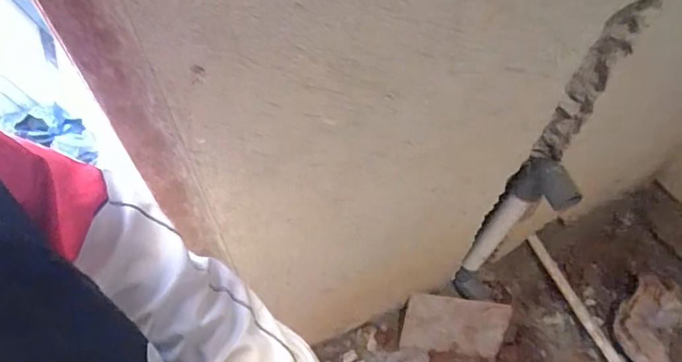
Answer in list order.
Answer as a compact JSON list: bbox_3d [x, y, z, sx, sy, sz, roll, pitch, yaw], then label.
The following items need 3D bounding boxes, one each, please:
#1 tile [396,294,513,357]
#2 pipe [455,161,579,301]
[{"bbox_3d":[0.286,0.363,1.283,0.253,0.150,0.016,7,14,-2],"label":"tile"},{"bbox_3d":[0.366,0.132,1.120,0.110,0.521,0.109,0,58,0],"label":"pipe"}]

